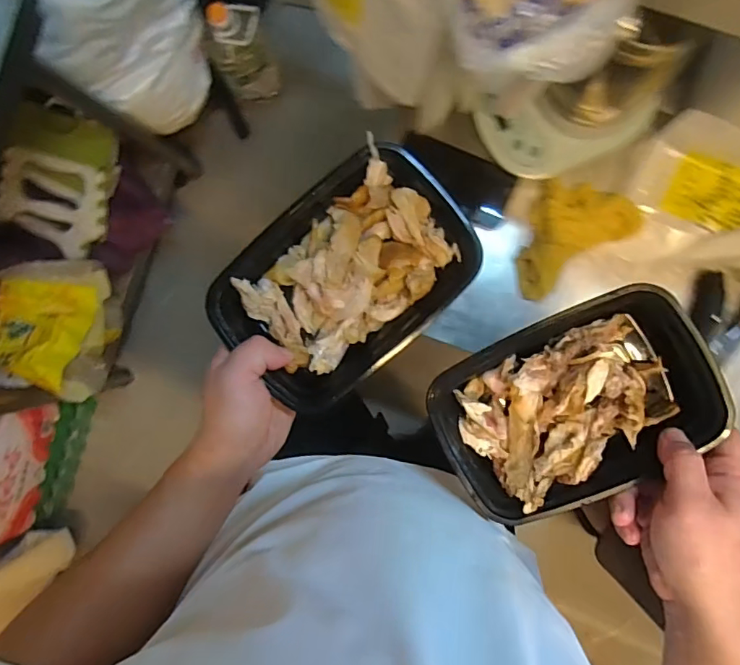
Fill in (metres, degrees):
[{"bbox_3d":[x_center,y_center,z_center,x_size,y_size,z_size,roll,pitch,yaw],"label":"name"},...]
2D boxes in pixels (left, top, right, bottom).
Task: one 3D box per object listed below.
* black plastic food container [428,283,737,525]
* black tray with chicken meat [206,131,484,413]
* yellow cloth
[{"bbox_3d":[0.163,0.060,0.412,0.209,0.056,0.142,-28,81,12],"label":"black plastic food container"},{"bbox_3d":[-0.017,-0.045,0.418,0.205,0.038,0.144,-42,90,3],"label":"black tray with chicken meat"},{"bbox_3d":[0.256,-0.106,0.621,0.124,0.024,0.144,15,93,1],"label":"yellow cloth"}]

